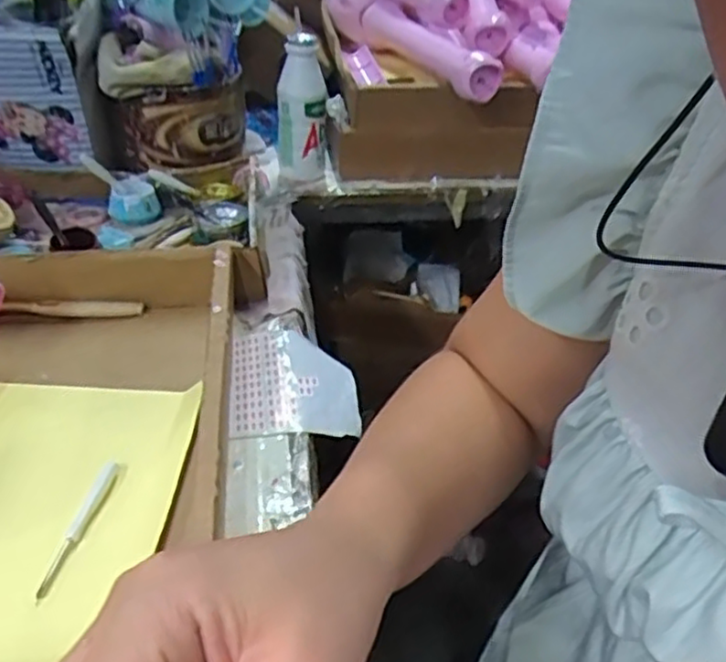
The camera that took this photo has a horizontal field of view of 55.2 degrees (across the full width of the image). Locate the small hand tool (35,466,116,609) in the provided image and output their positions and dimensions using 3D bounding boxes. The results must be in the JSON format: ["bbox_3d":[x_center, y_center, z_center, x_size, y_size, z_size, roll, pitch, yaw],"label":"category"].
[{"bbox_3d":[-0.152,0.105,0.371,0.008,0.008,0.087,7,36,4],"label":"small hand tool"}]

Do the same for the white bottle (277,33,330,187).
[{"bbox_3d":[-0.063,-0.234,0.731,0.052,0.139,0.051,1,36,-5],"label":"white bottle"}]

